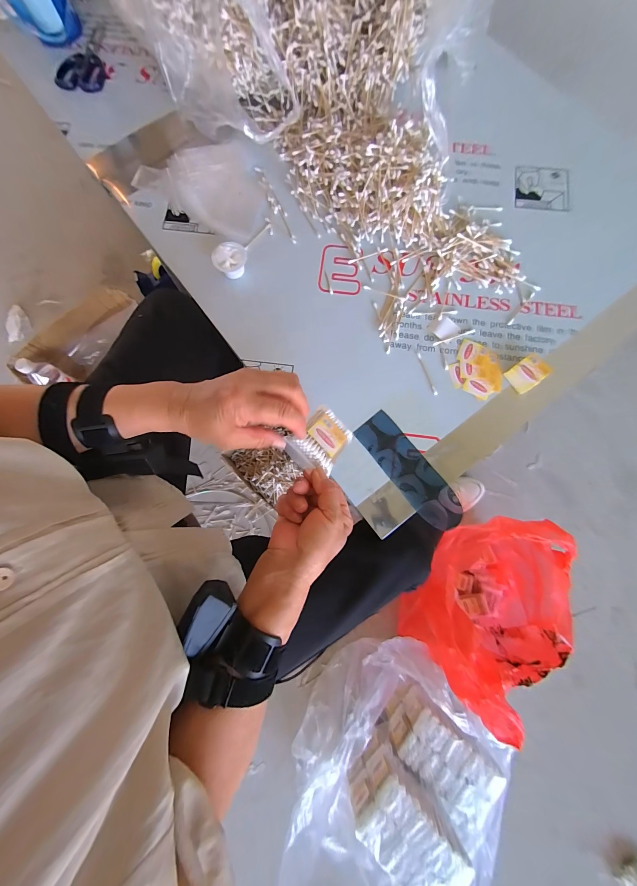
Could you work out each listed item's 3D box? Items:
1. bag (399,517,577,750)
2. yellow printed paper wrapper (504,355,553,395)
[{"bbox_3d":[0.370,0.352,0.685,0.341,0.281,0.291,-41,81,-7],"label":"bag"},{"bbox_3d":[0.314,-0.105,0.461,0.045,0.024,0.043,-39,81,-7],"label":"yellow printed paper wrapper"}]

